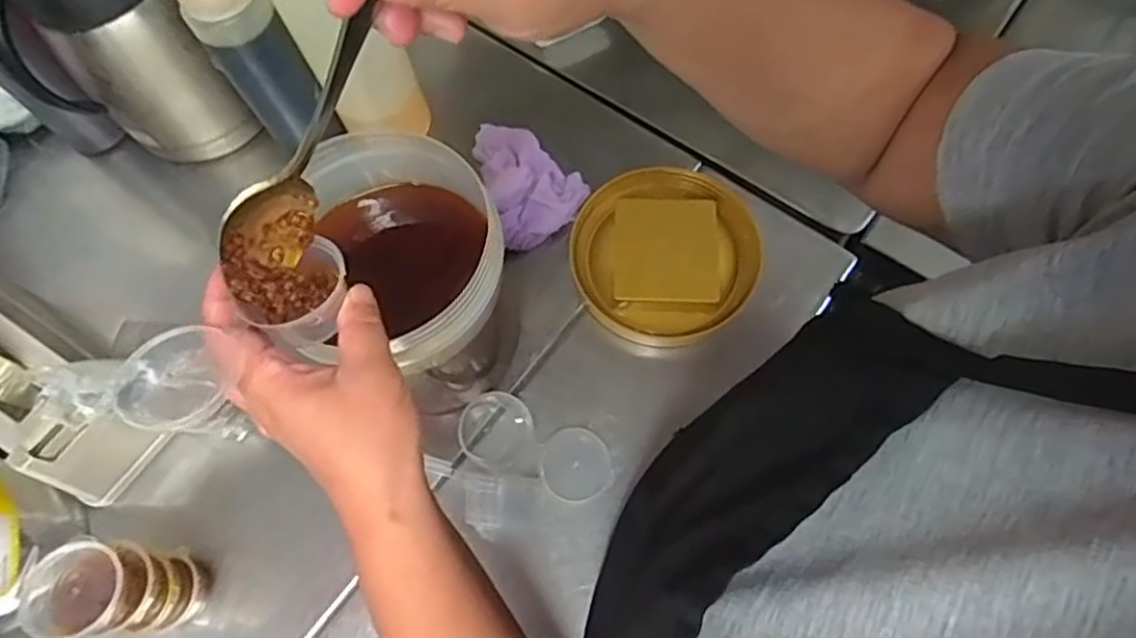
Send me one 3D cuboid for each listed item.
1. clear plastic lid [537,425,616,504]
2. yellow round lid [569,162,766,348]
[{"bbox_3d":[0.007,0.102,0.481,0.050,0.006,0.049,-1,69,2],"label":"clear plastic lid"},{"bbox_3d":[0.074,-0.052,0.526,0.138,0.027,0.140,-1,69,2],"label":"yellow round lid"}]

